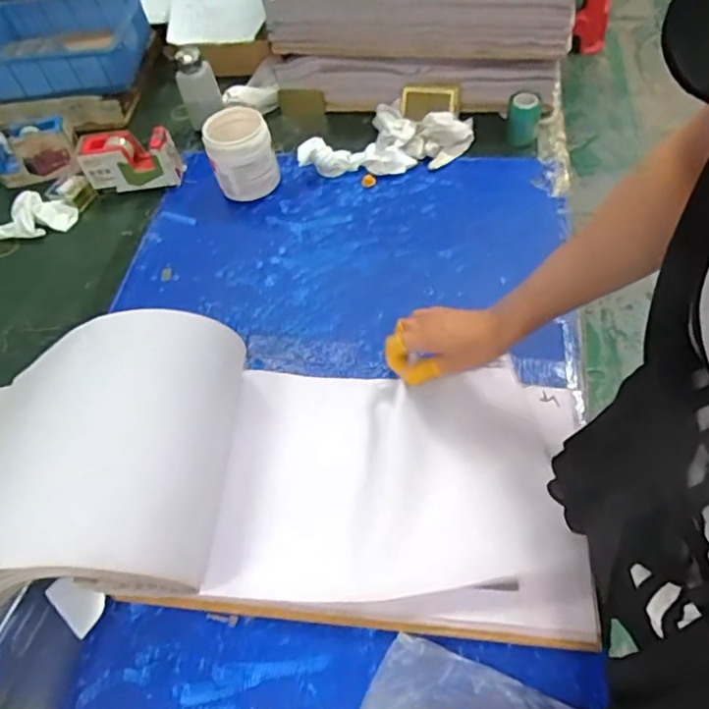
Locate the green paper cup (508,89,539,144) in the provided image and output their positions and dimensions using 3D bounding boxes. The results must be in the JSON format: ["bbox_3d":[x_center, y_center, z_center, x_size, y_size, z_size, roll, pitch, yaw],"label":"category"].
[{"bbox_3d":[0.265,-0.372,0.895,0.048,0.066,0.047,-2,56,4],"label":"green paper cup"}]

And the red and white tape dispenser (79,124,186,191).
[{"bbox_3d":[-0.360,-0.312,0.921,0.147,0.087,0.049,-6,56,1],"label":"red and white tape dispenser"}]

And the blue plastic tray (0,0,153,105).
[{"bbox_3d":[-0.521,-0.546,1.010,0.292,0.109,0.206,-13,56,-2],"label":"blue plastic tray"}]

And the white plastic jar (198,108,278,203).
[{"bbox_3d":[-0.171,-0.302,0.872,0.096,0.107,0.086,-16,57,-6],"label":"white plastic jar"}]

